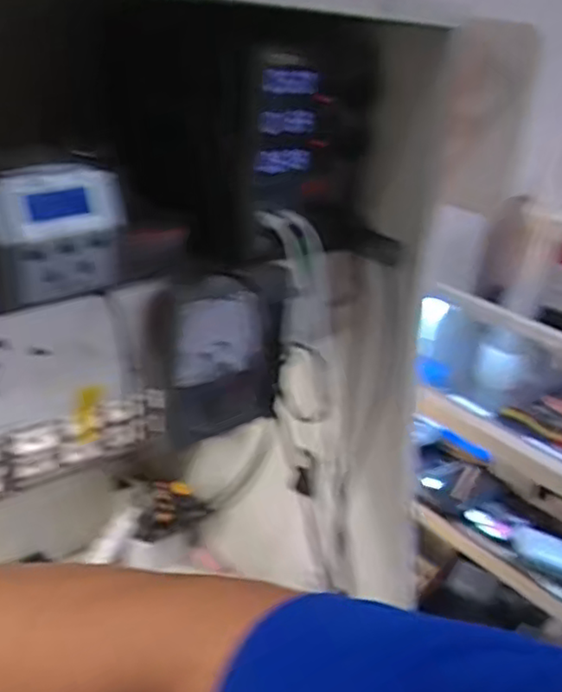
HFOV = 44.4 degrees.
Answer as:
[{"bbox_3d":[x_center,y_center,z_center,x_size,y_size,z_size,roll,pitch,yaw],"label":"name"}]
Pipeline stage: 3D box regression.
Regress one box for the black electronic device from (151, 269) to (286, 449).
[{"bbox_3d":[-0.049,0.010,0.585,0.116,0.146,0.027,-8,29,-28],"label":"black electronic device"}]

